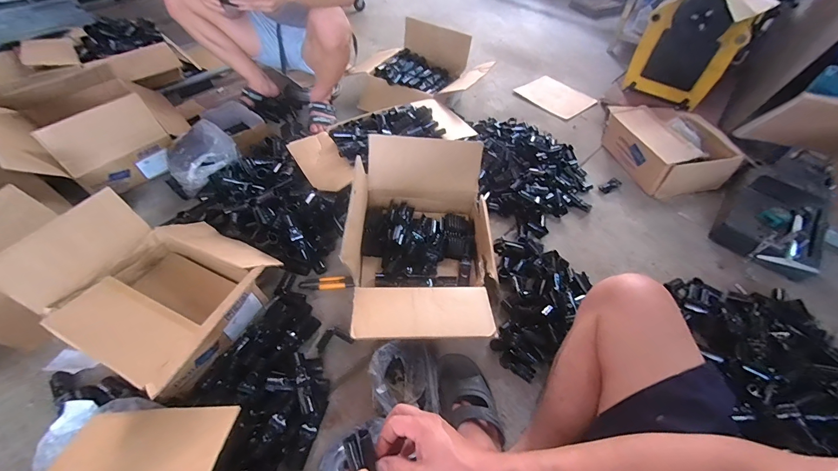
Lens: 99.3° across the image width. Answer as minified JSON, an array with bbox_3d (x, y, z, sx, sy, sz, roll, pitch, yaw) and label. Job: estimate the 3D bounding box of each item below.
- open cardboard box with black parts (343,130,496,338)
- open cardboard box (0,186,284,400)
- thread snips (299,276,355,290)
[{"bbox_3d":[0.012,0.005,0.845,0.316,0.236,0.480,2,51,0],"label":"open cardboard box with black parts"},{"bbox_3d":[-0.524,0.103,0.764,0.412,0.236,0.353,21,53,14],"label":"open cardboard box"},{"bbox_3d":[-0.241,0.125,0.928,0.136,0.027,0.031,1,51,-1],"label":"thread snips"}]

